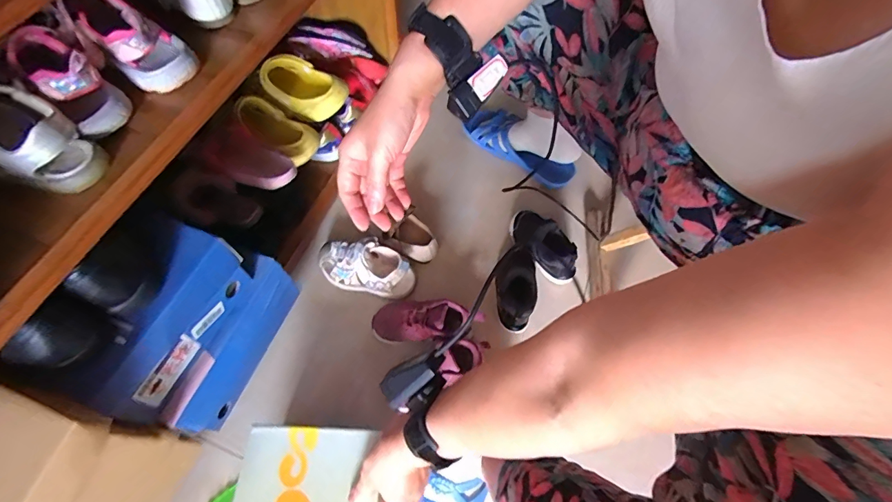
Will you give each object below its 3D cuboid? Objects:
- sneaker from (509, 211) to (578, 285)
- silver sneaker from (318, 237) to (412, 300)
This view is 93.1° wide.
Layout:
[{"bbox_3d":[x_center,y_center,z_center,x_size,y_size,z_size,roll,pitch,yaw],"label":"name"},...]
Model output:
[{"bbox_3d":[0.176,-0.015,0.762,0.066,0.065,0.156,-34,68,-17],"label":"sneaker"},{"bbox_3d":[-0.142,0.024,0.728,0.174,0.068,0.073,13,63,6],"label":"silver sneaker"}]

